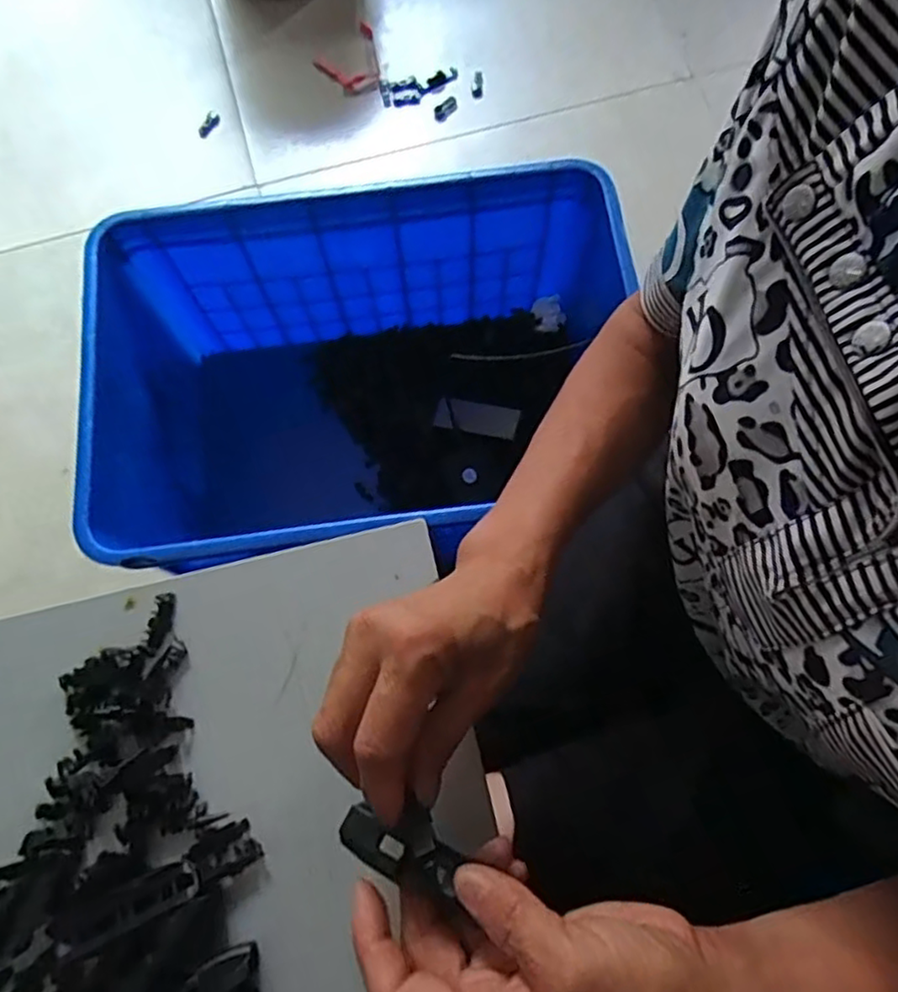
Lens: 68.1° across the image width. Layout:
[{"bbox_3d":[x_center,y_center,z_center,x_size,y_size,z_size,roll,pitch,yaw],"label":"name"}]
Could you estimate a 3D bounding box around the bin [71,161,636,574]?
[{"bbox_3d":[-0.096,-0.111,0.834,0.627,0.309,0.401,-6,72,0],"label":"bin"}]

